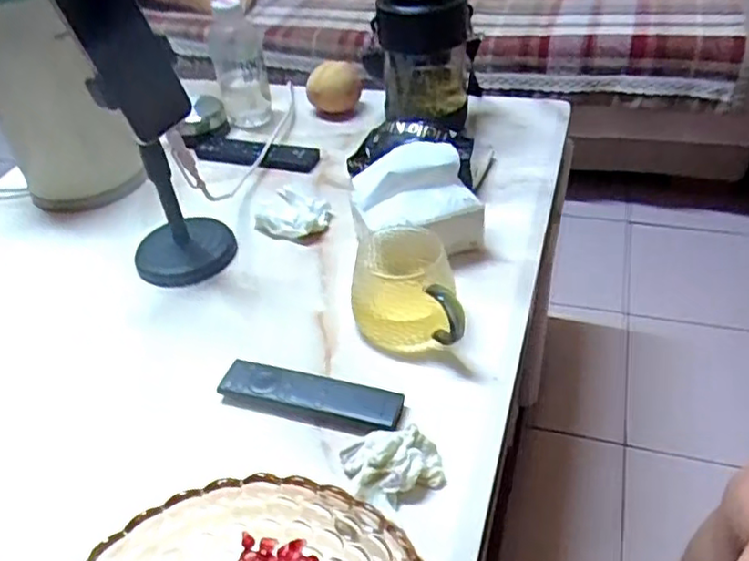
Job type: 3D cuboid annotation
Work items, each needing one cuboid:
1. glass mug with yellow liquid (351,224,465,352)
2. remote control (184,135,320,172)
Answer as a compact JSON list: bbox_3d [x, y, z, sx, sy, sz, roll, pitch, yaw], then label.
[{"bbox_3d":[0.033,0.004,0.612,0.096,0.074,0.111,0,41,9],"label":"glass mug with yellow liquid"},{"bbox_3d":[-0.171,-0.173,0.882,0.199,0.014,0.043,12,44,22],"label":"remote control"}]

